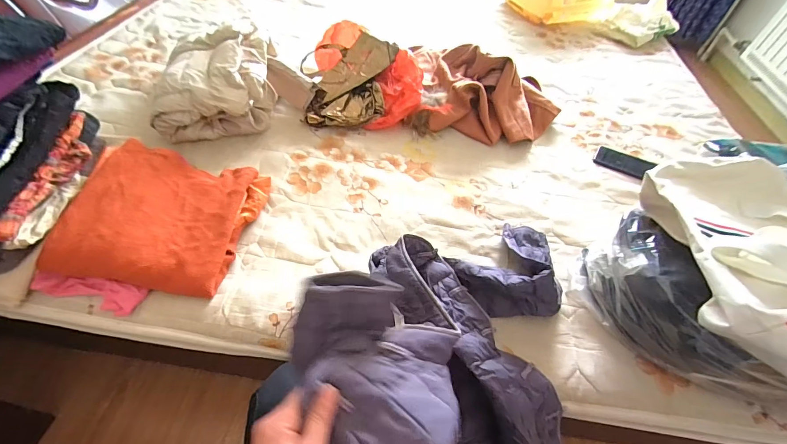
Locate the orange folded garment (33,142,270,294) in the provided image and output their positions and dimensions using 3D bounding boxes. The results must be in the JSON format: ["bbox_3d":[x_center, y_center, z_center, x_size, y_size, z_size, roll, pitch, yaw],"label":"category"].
[{"bbox_3d":[-0.432,-0.020,0.665,0.299,0.074,0.298,8,51,2],"label":"orange folded garment"}]

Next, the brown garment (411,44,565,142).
[{"bbox_3d":[0.261,-0.374,1.002,0.402,0.128,0.304,8,51,1],"label":"brown garment"}]

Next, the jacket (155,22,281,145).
[{"bbox_3d":[-0.435,-0.337,0.880,0.244,0.192,0.240,-3,52,-7],"label":"jacket"}]

